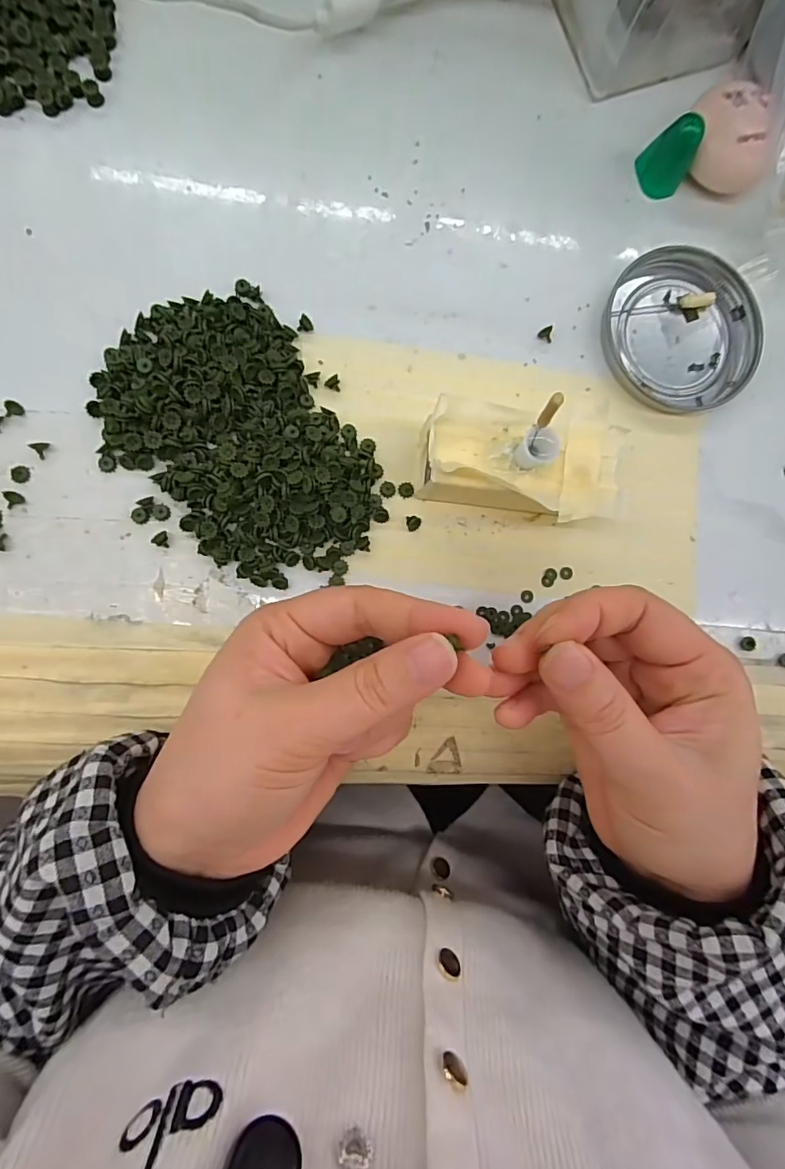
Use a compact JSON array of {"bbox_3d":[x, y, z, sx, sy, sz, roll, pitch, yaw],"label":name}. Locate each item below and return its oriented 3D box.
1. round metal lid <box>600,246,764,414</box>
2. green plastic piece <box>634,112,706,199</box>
[{"bbox_3d":[0.142,-0.126,0.255,0.078,0.008,0.076,0,87,-7],"label":"round metal lid"},{"bbox_3d":[0.134,-0.206,0.249,0.023,0.029,0.015,35,84,-4],"label":"green plastic piece"}]

